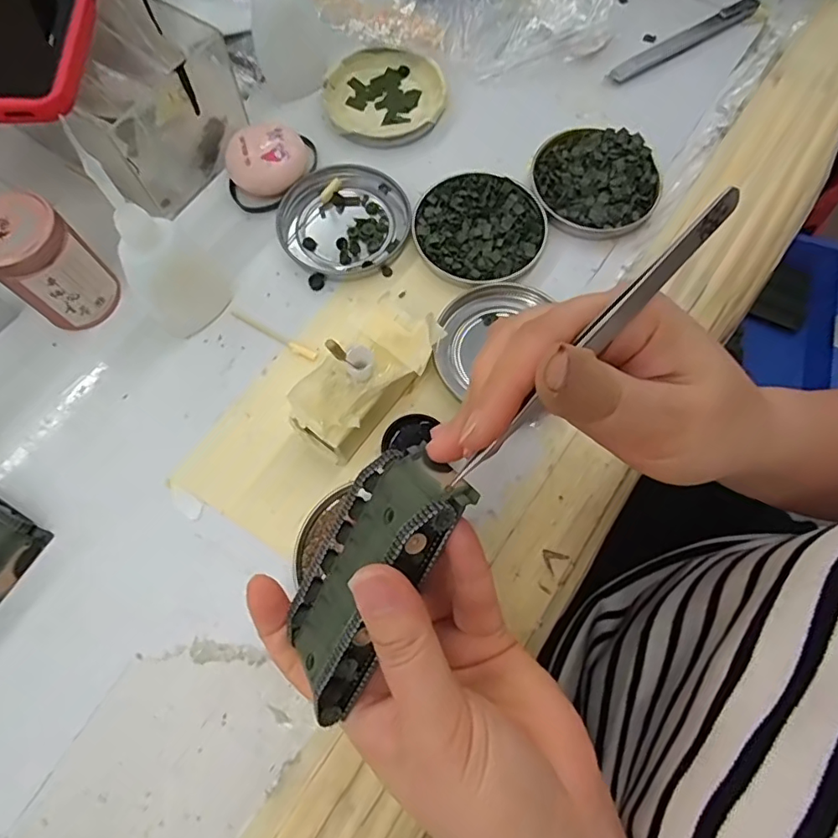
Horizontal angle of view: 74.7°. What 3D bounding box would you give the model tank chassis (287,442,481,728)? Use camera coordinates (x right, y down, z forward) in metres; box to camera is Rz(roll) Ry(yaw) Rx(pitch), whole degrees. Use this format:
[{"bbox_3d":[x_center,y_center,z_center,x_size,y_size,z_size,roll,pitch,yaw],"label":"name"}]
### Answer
[{"bbox_3d":[-0.018,0.056,0.204,0.095,0.021,0.052,-63,36,11],"label":"model tank chassis"}]

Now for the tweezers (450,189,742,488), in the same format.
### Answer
[{"bbox_3d":[0.057,-0.025,0.182,0.008,0.009,0.128,44,97,13],"label":"tweezers"}]

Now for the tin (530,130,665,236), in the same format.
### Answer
[{"bbox_3d":[0.108,-0.148,0.340,0.077,0.012,0.077,0,71,0],"label":"tin"}]

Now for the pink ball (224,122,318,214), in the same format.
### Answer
[{"bbox_3d":[-0.091,-0.156,0.340,0.057,0.024,0.043,-19,72,-6],"label":"pink ball"}]

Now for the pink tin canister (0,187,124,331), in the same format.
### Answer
[{"bbox_3d":[-0.197,-0.081,0.295,0.040,0.066,0.043,36,75,11],"label":"pink tin canister"}]

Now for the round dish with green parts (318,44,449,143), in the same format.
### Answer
[{"bbox_3d":[-0.023,-0.216,0.368,0.079,0.012,0.071,7,72,2],"label":"round dish with green parts"}]

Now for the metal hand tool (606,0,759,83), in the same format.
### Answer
[{"bbox_3d":[0.187,-0.266,0.384,0.128,0.008,0.014,-30,74,-10],"label":"metal hand tool"}]

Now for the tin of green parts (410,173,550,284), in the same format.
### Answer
[{"bbox_3d":[0.037,-0.115,0.331,0.078,0.009,0.074,0,71,0],"label":"tin of green parts"}]

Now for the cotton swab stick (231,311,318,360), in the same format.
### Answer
[{"bbox_3d":[-0.084,-0.048,0.314,0.059,0.004,0.006,28,74,9],"label":"cotton swab stick"}]

